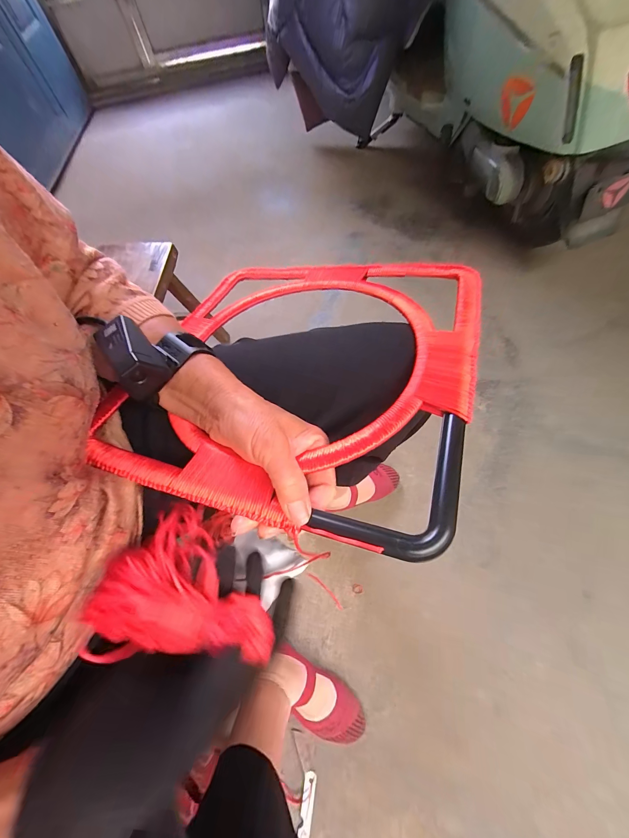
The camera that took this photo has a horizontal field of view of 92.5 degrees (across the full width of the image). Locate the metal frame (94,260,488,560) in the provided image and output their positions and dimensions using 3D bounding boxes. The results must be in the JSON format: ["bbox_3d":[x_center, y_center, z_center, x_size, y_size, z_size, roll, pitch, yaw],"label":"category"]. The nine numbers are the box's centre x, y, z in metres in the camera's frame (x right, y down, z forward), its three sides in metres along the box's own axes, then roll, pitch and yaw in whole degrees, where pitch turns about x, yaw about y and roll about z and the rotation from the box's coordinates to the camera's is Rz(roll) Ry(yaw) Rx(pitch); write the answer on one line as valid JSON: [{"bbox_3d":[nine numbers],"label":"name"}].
[{"bbox_3d":[-0.023,-0.066,0.305,0.334,0.028,0.330,12,59,20],"label":"metal frame"}]

